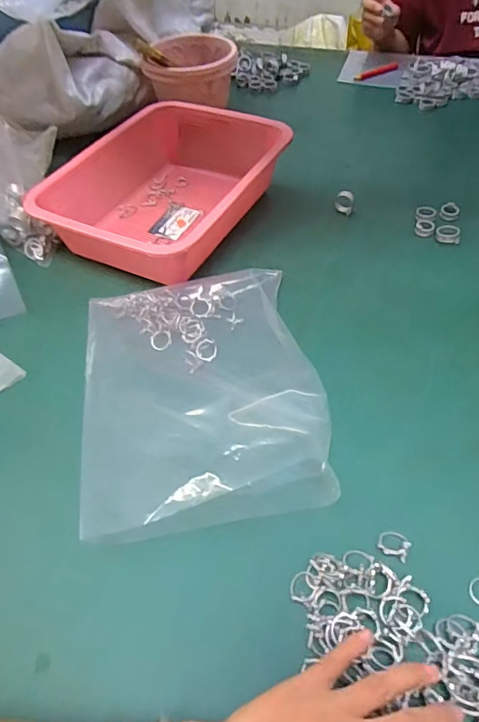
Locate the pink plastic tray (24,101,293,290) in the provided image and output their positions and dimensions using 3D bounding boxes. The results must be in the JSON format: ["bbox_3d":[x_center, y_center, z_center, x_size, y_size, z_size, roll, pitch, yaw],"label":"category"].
[{"bbox_3d":[-0.084,-0.216,0.624,0.220,0.076,0.301,22,54,20],"label":"pink plastic tray"}]

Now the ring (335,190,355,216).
[{"bbox_3d":[0.138,-0.208,0.648,0.024,0.025,0.018,9,51,10],"label":"ring"}]

